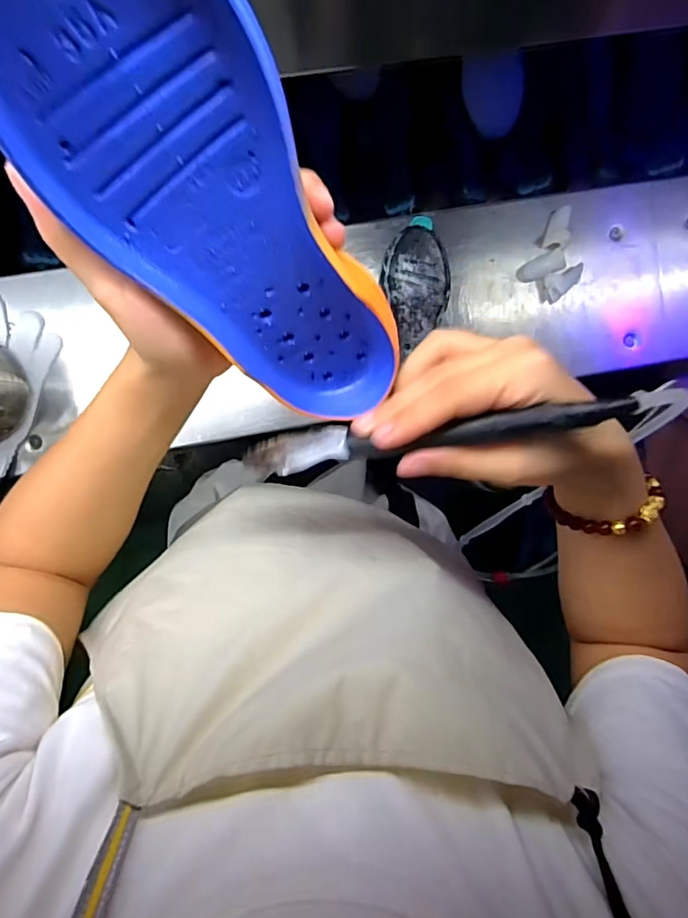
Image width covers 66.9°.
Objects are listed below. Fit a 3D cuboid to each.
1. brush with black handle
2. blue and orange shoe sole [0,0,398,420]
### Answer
[{"bbox_3d":[0.038,-0.011,0.239,0.170,0.008,0.018,-6,96,18],"label":"brush with black handle"},{"bbox_3d":[-0.043,-0.087,0.213,0.080,0.233,0.043,-43,55,-1],"label":"blue and orange shoe sole"}]

